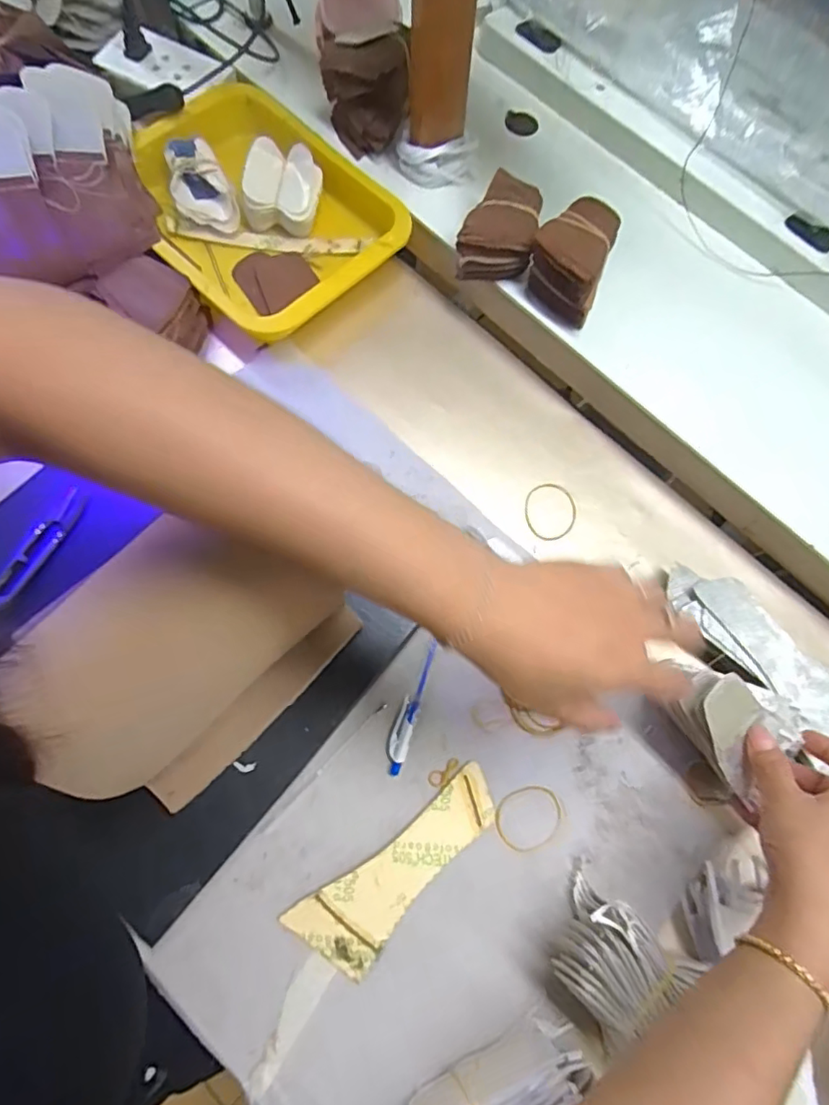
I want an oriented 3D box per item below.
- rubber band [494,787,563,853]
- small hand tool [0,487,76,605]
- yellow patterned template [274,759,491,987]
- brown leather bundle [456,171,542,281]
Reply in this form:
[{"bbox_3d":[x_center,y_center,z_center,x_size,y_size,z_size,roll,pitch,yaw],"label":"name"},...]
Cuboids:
[{"bbox_3d":[0.083,0.192,0.409,0.049,0.004,0.040,-17,73,-8],"label":"rubber band"},{"bbox_3d":[-0.278,-0.004,0.418,0.017,0.010,0.098,25,72,6],"label":"small hand tool"},{"bbox_3d":[-0.007,0.217,0.389,0.157,0.005,0.057,-38,77,-14],"label":"yellow patterned template"},{"bbox_3d":[0.074,-0.282,0.501,0.062,0.045,0.081,13,73,1],"label":"brown leather bundle"}]

